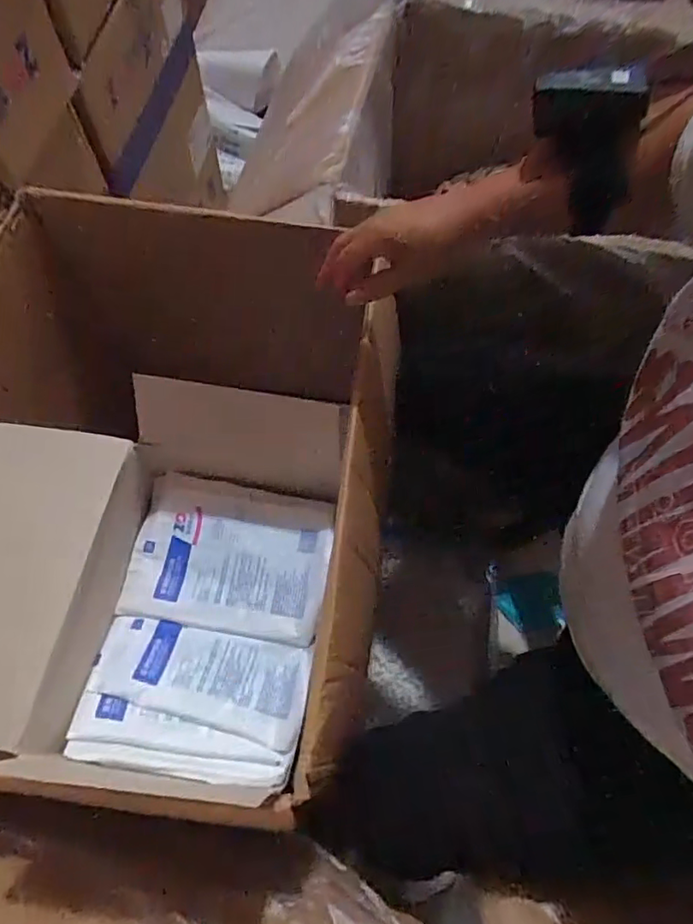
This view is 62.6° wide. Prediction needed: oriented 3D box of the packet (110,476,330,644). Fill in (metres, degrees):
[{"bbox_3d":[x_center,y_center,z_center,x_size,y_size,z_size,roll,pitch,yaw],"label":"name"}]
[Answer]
[{"bbox_3d":[-0.111,0.090,0.557,0.182,0.020,0.143,9,66,2],"label":"packet"}]

